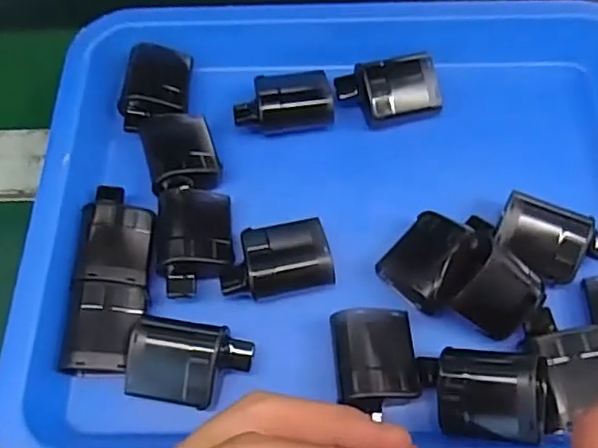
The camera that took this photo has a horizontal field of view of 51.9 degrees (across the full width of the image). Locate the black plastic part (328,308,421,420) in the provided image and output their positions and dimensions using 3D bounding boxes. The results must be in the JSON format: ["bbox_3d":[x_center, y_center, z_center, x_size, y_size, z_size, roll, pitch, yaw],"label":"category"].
[{"bbox_3d":[0.036,0.065,0.289,0.039,0.028,0.046,-5,65,0],"label":"black plastic part"}]

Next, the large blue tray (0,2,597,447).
[{"bbox_3d":[0.033,-0.013,0.332,0.328,0.055,0.279,0,65,2],"label":"large blue tray"}]

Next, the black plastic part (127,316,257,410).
[{"bbox_3d":[-0.050,0.067,0.289,0.054,0.030,0.037,6,65,5],"label":"black plastic part"}]

